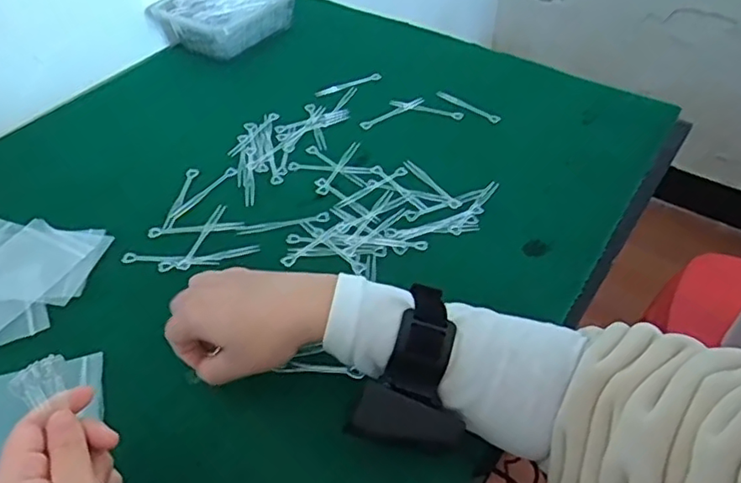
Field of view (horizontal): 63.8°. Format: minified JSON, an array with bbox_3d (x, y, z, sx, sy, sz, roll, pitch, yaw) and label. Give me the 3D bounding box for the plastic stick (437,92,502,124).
[{"bbox_3d":[0.113,-0.158,0.693,0.083,0.004,0.011,30,53,25],"label":"plastic stick"}]

